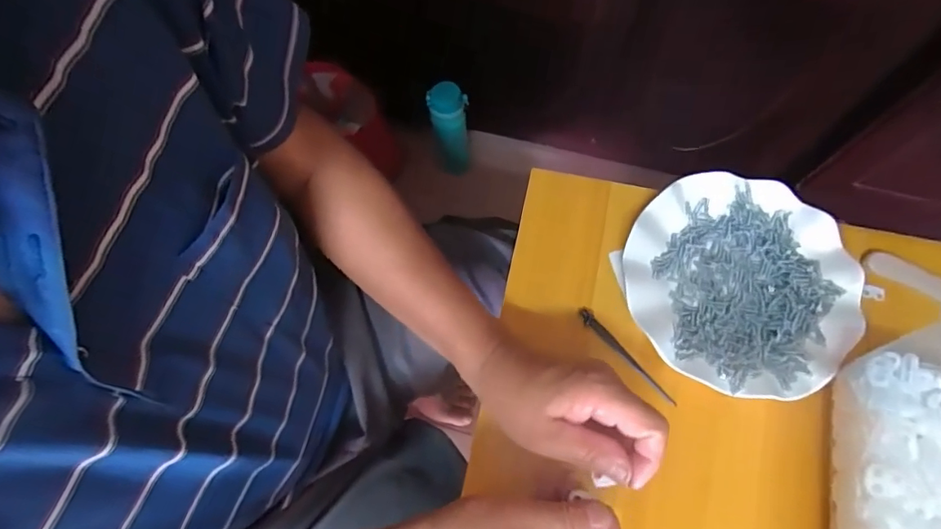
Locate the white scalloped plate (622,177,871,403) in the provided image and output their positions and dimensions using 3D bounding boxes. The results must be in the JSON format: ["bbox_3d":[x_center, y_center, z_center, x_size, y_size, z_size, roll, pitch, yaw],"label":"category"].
[{"bbox_3d":[0.222,0.015,0.414,0.179,0.022,0.180,-1,72,2],"label":"white scalloped plate"}]

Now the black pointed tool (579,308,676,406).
[{"bbox_3d":[0.129,0.076,0.410,0.011,0.010,0.104,-41,75,-11],"label":"black pointed tool"}]

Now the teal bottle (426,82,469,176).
[{"bbox_3d":[-0.037,-0.245,0.925,0.069,0.195,0.071,-8,72,-1],"label":"teal bottle"}]

